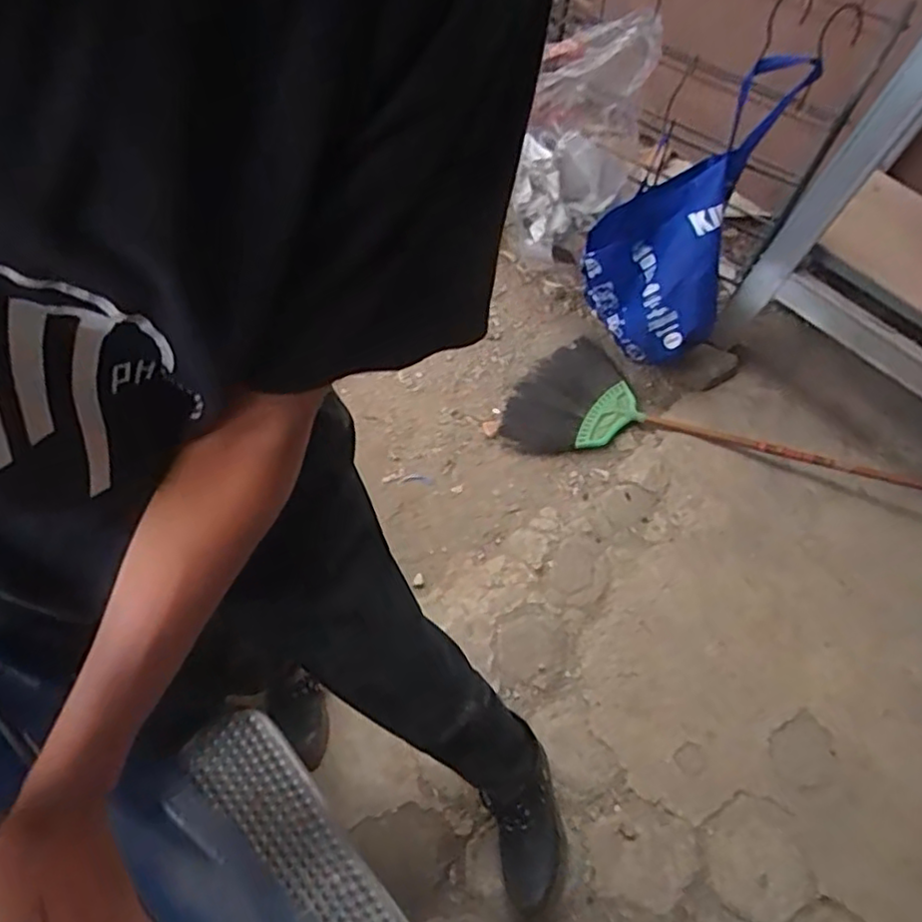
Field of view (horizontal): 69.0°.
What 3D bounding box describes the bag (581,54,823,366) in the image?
[{"bbox_3d":[0.452,-0.503,1.427,0.305,0.555,0.302,17,59,2],"label":"bag"}]

